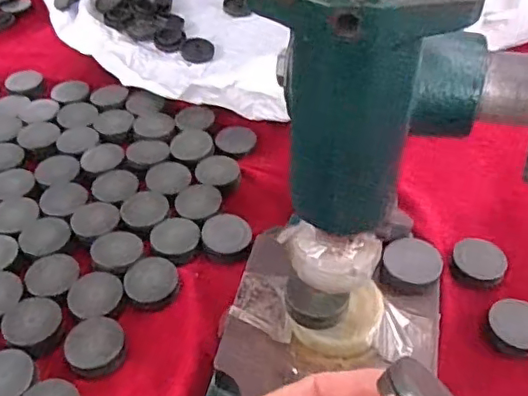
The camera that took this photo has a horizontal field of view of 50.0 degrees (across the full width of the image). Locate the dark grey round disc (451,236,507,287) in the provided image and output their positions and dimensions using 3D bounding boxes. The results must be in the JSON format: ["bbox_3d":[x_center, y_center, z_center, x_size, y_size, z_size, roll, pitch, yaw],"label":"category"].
[{"bbox_3d":[0.136,0.041,0.360,0.032,0.011,0.032,0,44,0],"label":"dark grey round disc"}]

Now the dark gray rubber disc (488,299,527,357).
[{"bbox_3d":[0.146,0.074,0.324,0.030,0.013,0.029,0,44,0],"label":"dark gray rubber disc"}]

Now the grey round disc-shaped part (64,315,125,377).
[{"bbox_3d":[-0.095,0.082,0.319,0.031,0.004,0.036,-10,45,-11],"label":"grey round disc-shaped part"}]

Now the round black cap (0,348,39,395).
[{"bbox_3d":[-0.140,0.096,0.304,0.033,0.004,0.032,0,44,0],"label":"round black cap"}]

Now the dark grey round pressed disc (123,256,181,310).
[{"bbox_3d":[-0.069,0.051,0.350,0.033,0.004,0.036,0,44,0],"label":"dark grey round pressed disc"}]

